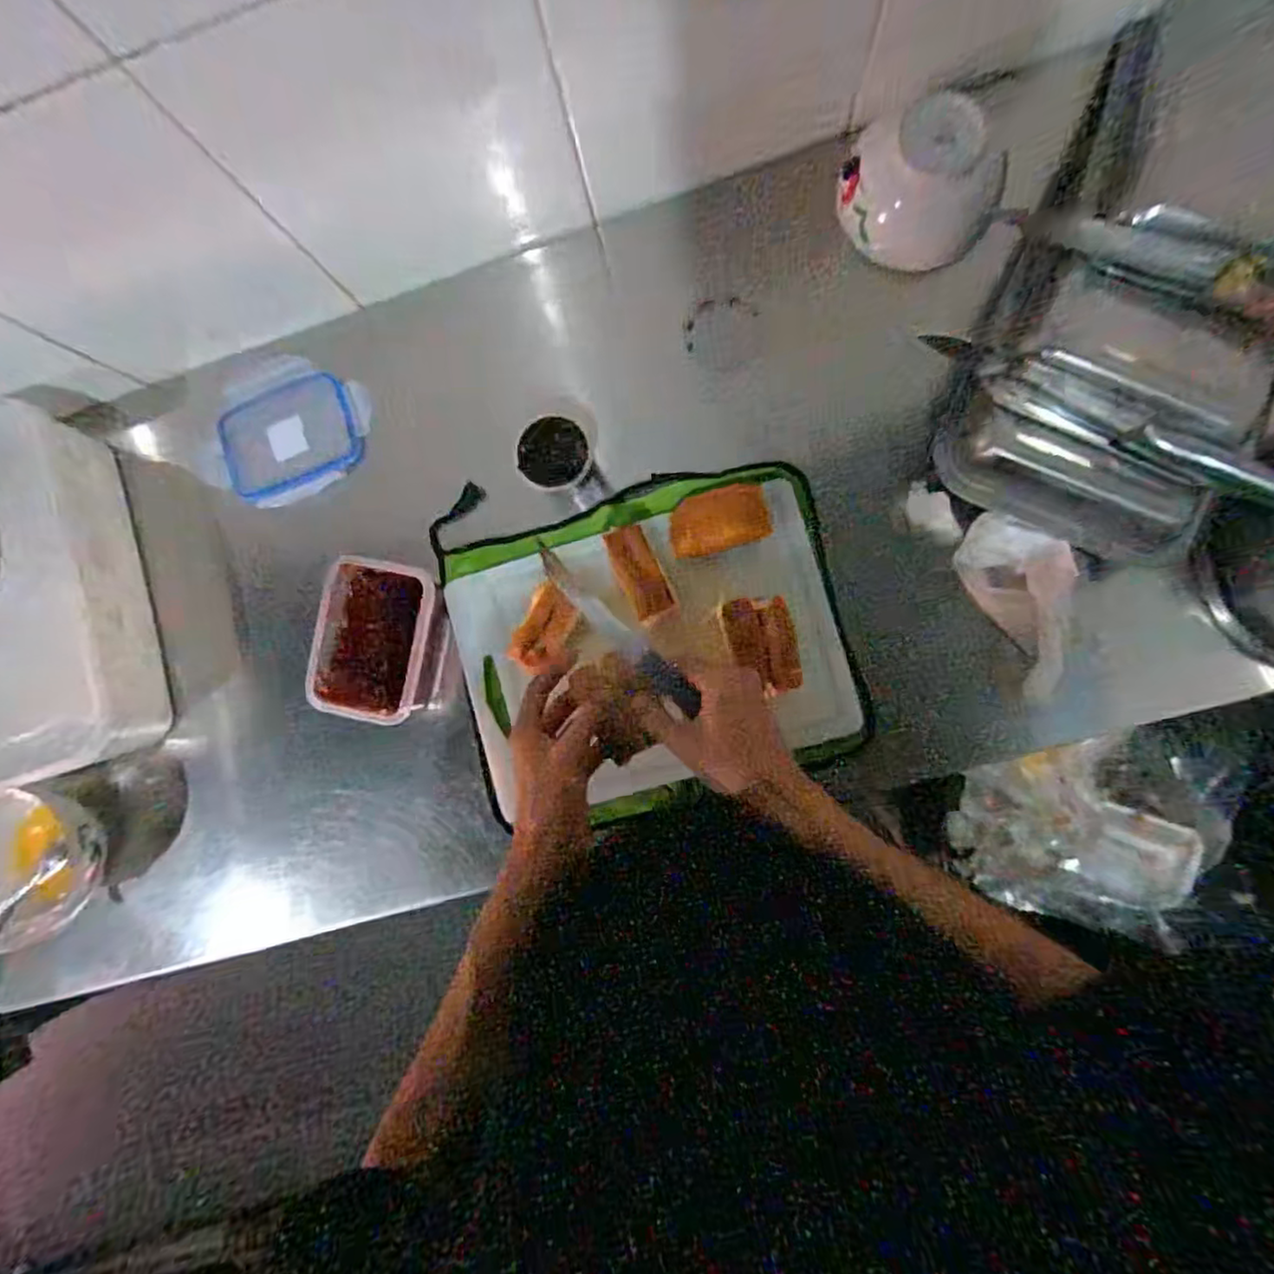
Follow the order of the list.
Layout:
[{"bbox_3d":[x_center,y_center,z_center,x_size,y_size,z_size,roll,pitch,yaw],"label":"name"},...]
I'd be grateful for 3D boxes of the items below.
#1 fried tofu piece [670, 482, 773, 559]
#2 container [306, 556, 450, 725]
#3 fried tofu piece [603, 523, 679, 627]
[{"bbox_3d":[0.074,-0.107,0.602,0.089,0.013,0.055,-13,87,6],"label":"fried tofu piece"},{"bbox_3d":[-0.248,0.003,0.634,0.112,0.066,0.145,9,90,6],"label":"container"},{"bbox_3d":[0.005,-0.055,0.586,0.036,0.042,0.089,-25,86,5],"label":"fried tofu piece"}]

